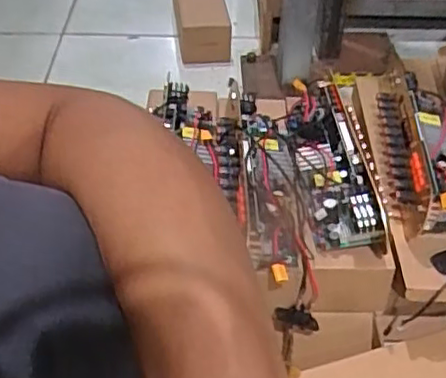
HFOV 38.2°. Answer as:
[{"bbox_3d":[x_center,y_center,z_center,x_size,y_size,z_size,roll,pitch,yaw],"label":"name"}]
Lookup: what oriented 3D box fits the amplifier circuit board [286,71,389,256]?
[{"bbox_3d":[0.123,-0.031,0.746,0.091,0.060,0.264,-19,43,11],"label":"amplifier circuit board"}]

